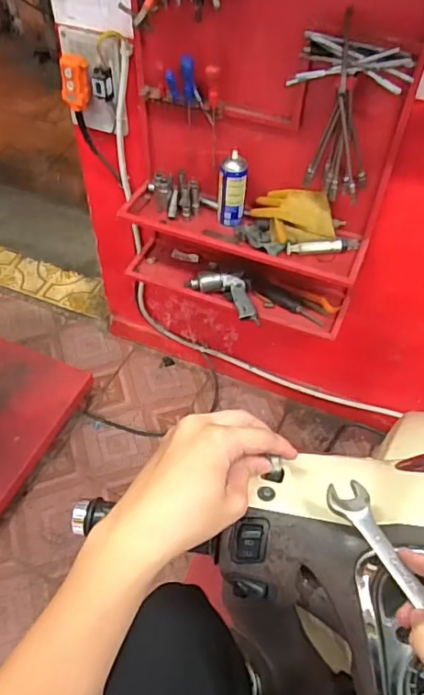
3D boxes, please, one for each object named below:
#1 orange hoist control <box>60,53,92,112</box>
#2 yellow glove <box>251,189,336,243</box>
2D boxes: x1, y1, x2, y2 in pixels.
[{"bbox_3d":[-0.314,-0.607,1.229,0.069,0.114,0.034,-11,53,-11],"label":"orange hoist control"},{"bbox_3d":[0.189,-0.307,1.232,0.197,0.075,0.107,12,52,8],"label":"yellow glove"}]

